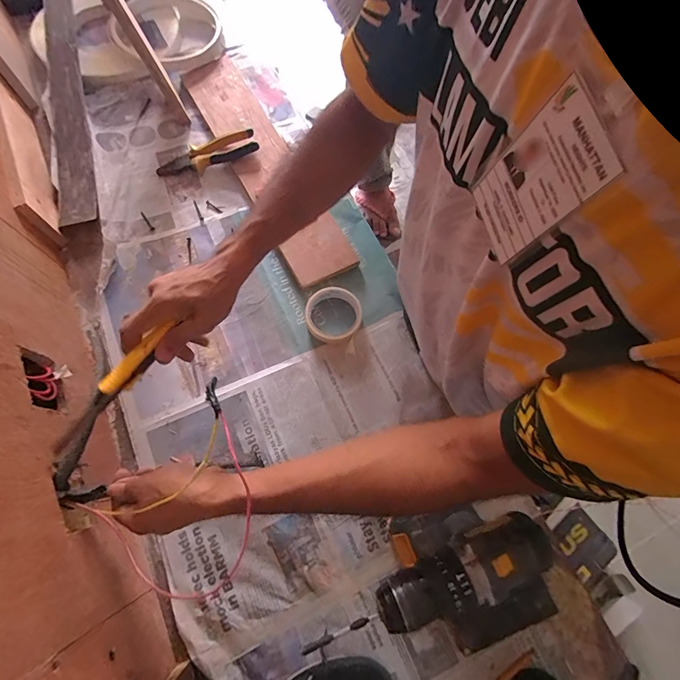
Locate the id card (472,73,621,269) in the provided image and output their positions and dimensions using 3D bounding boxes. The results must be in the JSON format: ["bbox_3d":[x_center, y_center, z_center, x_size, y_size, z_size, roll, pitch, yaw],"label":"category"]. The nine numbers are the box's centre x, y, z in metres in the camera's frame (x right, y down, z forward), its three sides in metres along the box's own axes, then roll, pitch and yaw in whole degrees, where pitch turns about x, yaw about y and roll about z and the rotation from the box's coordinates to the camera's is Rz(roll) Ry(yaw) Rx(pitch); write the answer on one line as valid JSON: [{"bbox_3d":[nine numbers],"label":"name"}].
[{"bbox_3d":[0.105,-0.086,0.207,0.004,0.086,0.056,-9,76,-16],"label":"id card"}]

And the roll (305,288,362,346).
[{"bbox_3d":[-0.010,-0.042,0.614,0.091,0.022,0.089,1,71,-2],"label":"roll"}]

